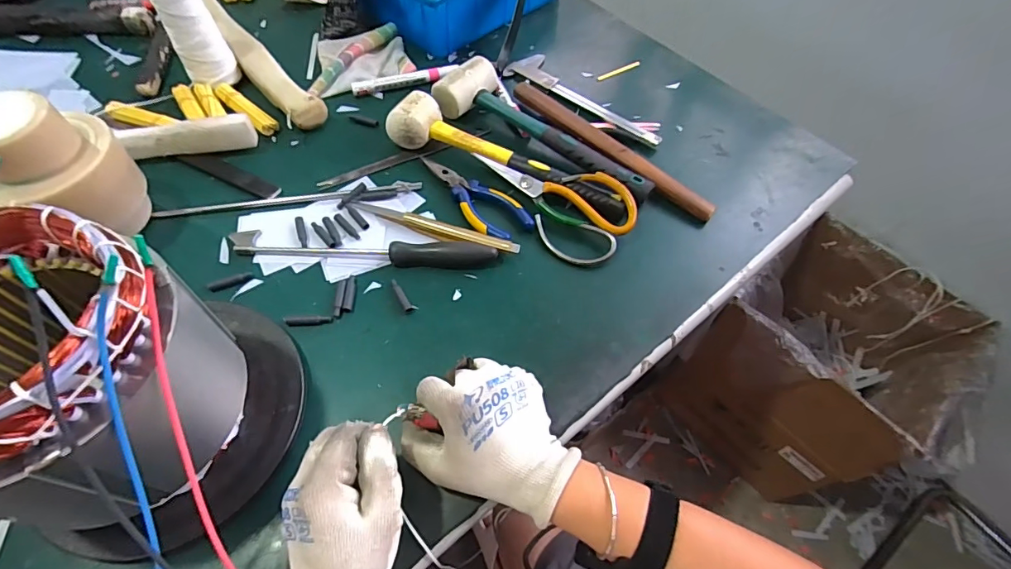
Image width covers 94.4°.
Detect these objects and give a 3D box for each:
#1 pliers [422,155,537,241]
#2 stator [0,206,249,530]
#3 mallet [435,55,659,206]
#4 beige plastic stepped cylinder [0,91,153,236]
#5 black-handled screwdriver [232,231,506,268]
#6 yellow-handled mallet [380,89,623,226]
[{"bbox_3d":[-0.037,-0.096,0.507,0.052,0.010,0.147,-38,67,-24],"label":"pliers"},{"bbox_3d":[-0.253,0.050,0.278,0.145,0.134,0.138,2,57,-3],"label":"stator"},{"bbox_3d":[0.045,-0.180,0.549,0.287,0.048,0.087,33,61,17],"label":"mallet"},{"bbox_3d":[-0.389,-0.090,0.409,0.092,0.133,0.092,4,57,-1],"label":"beige plastic stepped cylinder"},{"bbox_3d":[-0.142,-0.036,0.462,0.262,0.019,0.026,5,57,0],"label":"black-handled screwdriver"},{"bbox_3d":[0.004,-0.137,0.517,0.290,0.048,0.069,22,59,10],"label":"yellow-handled mallet"}]

